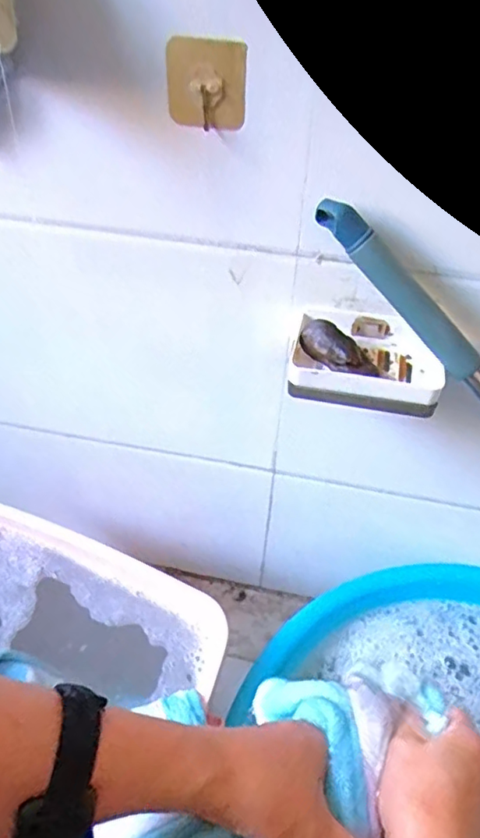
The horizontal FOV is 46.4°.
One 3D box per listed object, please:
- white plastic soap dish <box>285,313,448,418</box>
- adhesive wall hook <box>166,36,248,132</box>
[{"bbox_3d":[0.114,-0.054,0.514,0.141,0.043,0.097,14,46,11],"label":"white plastic soap dish"},{"bbox_3d":[-0.026,-0.254,0.429,0.060,0.061,0.013,13,46,11],"label":"adhesive wall hook"}]

